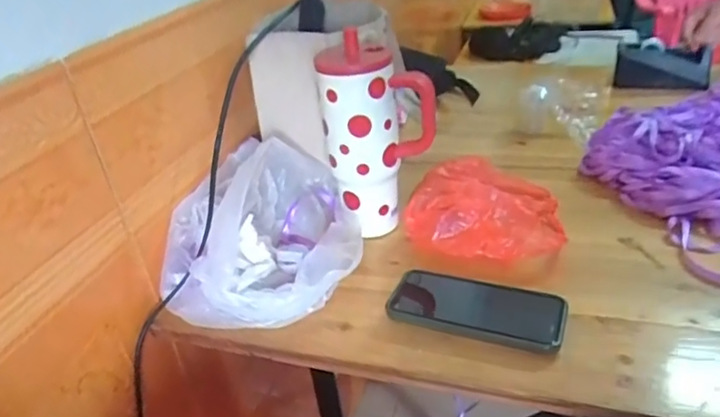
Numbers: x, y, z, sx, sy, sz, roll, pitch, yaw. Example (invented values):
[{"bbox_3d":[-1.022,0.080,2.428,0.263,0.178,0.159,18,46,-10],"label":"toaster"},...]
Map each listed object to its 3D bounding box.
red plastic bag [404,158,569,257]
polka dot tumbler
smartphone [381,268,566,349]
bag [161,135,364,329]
[{"bbox_3d":[0.152,-0.007,0.668,0.175,0.054,0.184,5,33,19],"label":"red plastic bag"},{"bbox_3d":[0.023,-0.072,0.626,0.086,0.209,0.108,-31,38,-34],"label":"polka dot tumbler"},{"bbox_3d":[0.111,0.094,0.540,0.161,0.014,0.082,9,29,23],"label":"smartphone"},{"bbox_3d":[-0.108,0.018,0.637,0.210,0.112,0.292,-5,31,4],"label":"bag"}]

